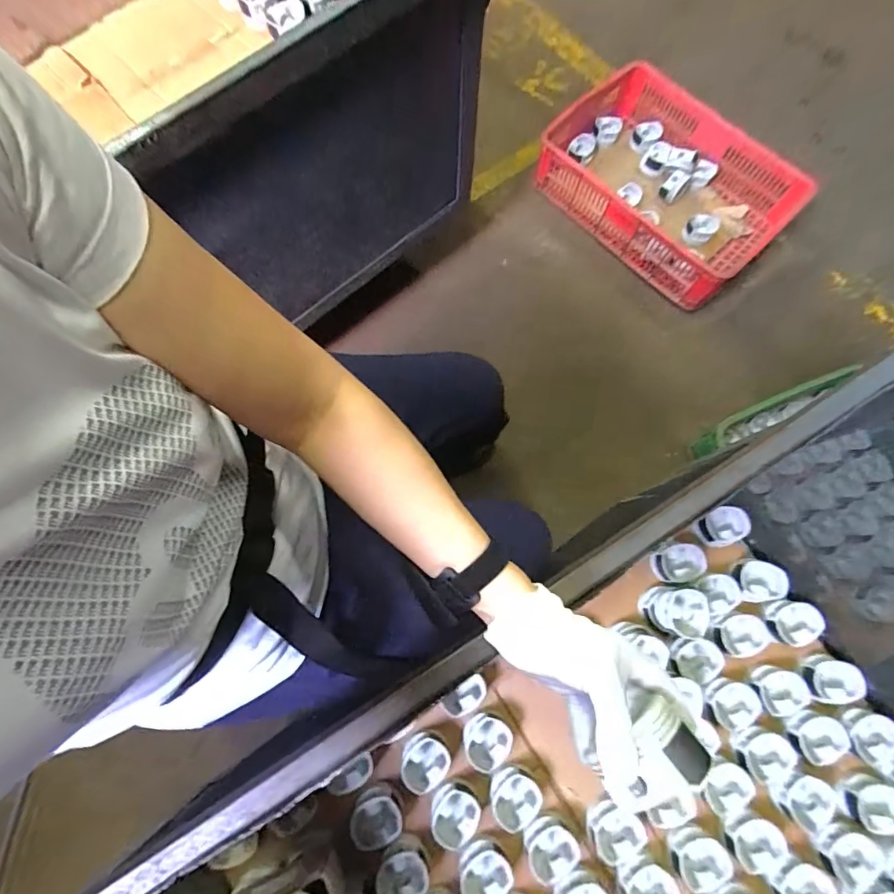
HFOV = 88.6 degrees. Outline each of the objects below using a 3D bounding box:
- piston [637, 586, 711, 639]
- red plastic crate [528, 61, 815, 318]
[{"bbox_3d":[0.386,0.280,0.782,0.088,0.063,0.078,9,74,1],"label":"piston"},{"bbox_3d":[0.602,-0.764,1.301,0.680,0.187,0.495,43,78,10],"label":"red plastic crate"}]

